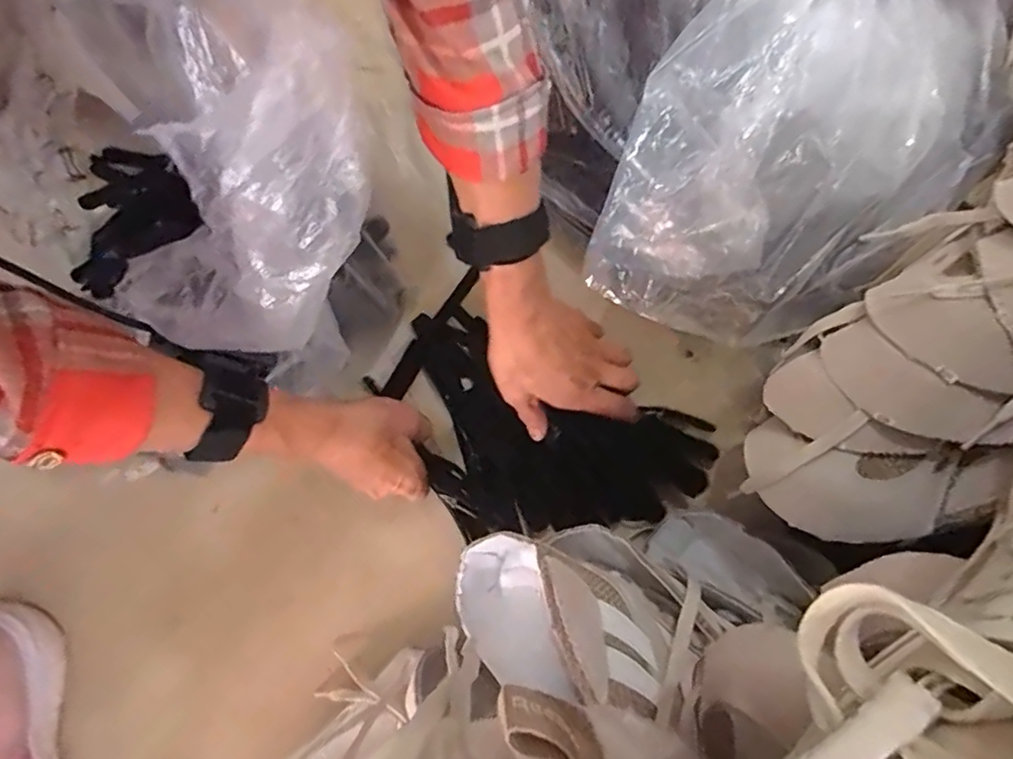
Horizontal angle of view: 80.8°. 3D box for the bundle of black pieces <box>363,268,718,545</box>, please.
[{"bbox_3d":[0.022,0.052,0.469,0.256,0.033,0.158,28,79,5],"label":"bundle of black pieces"}]

